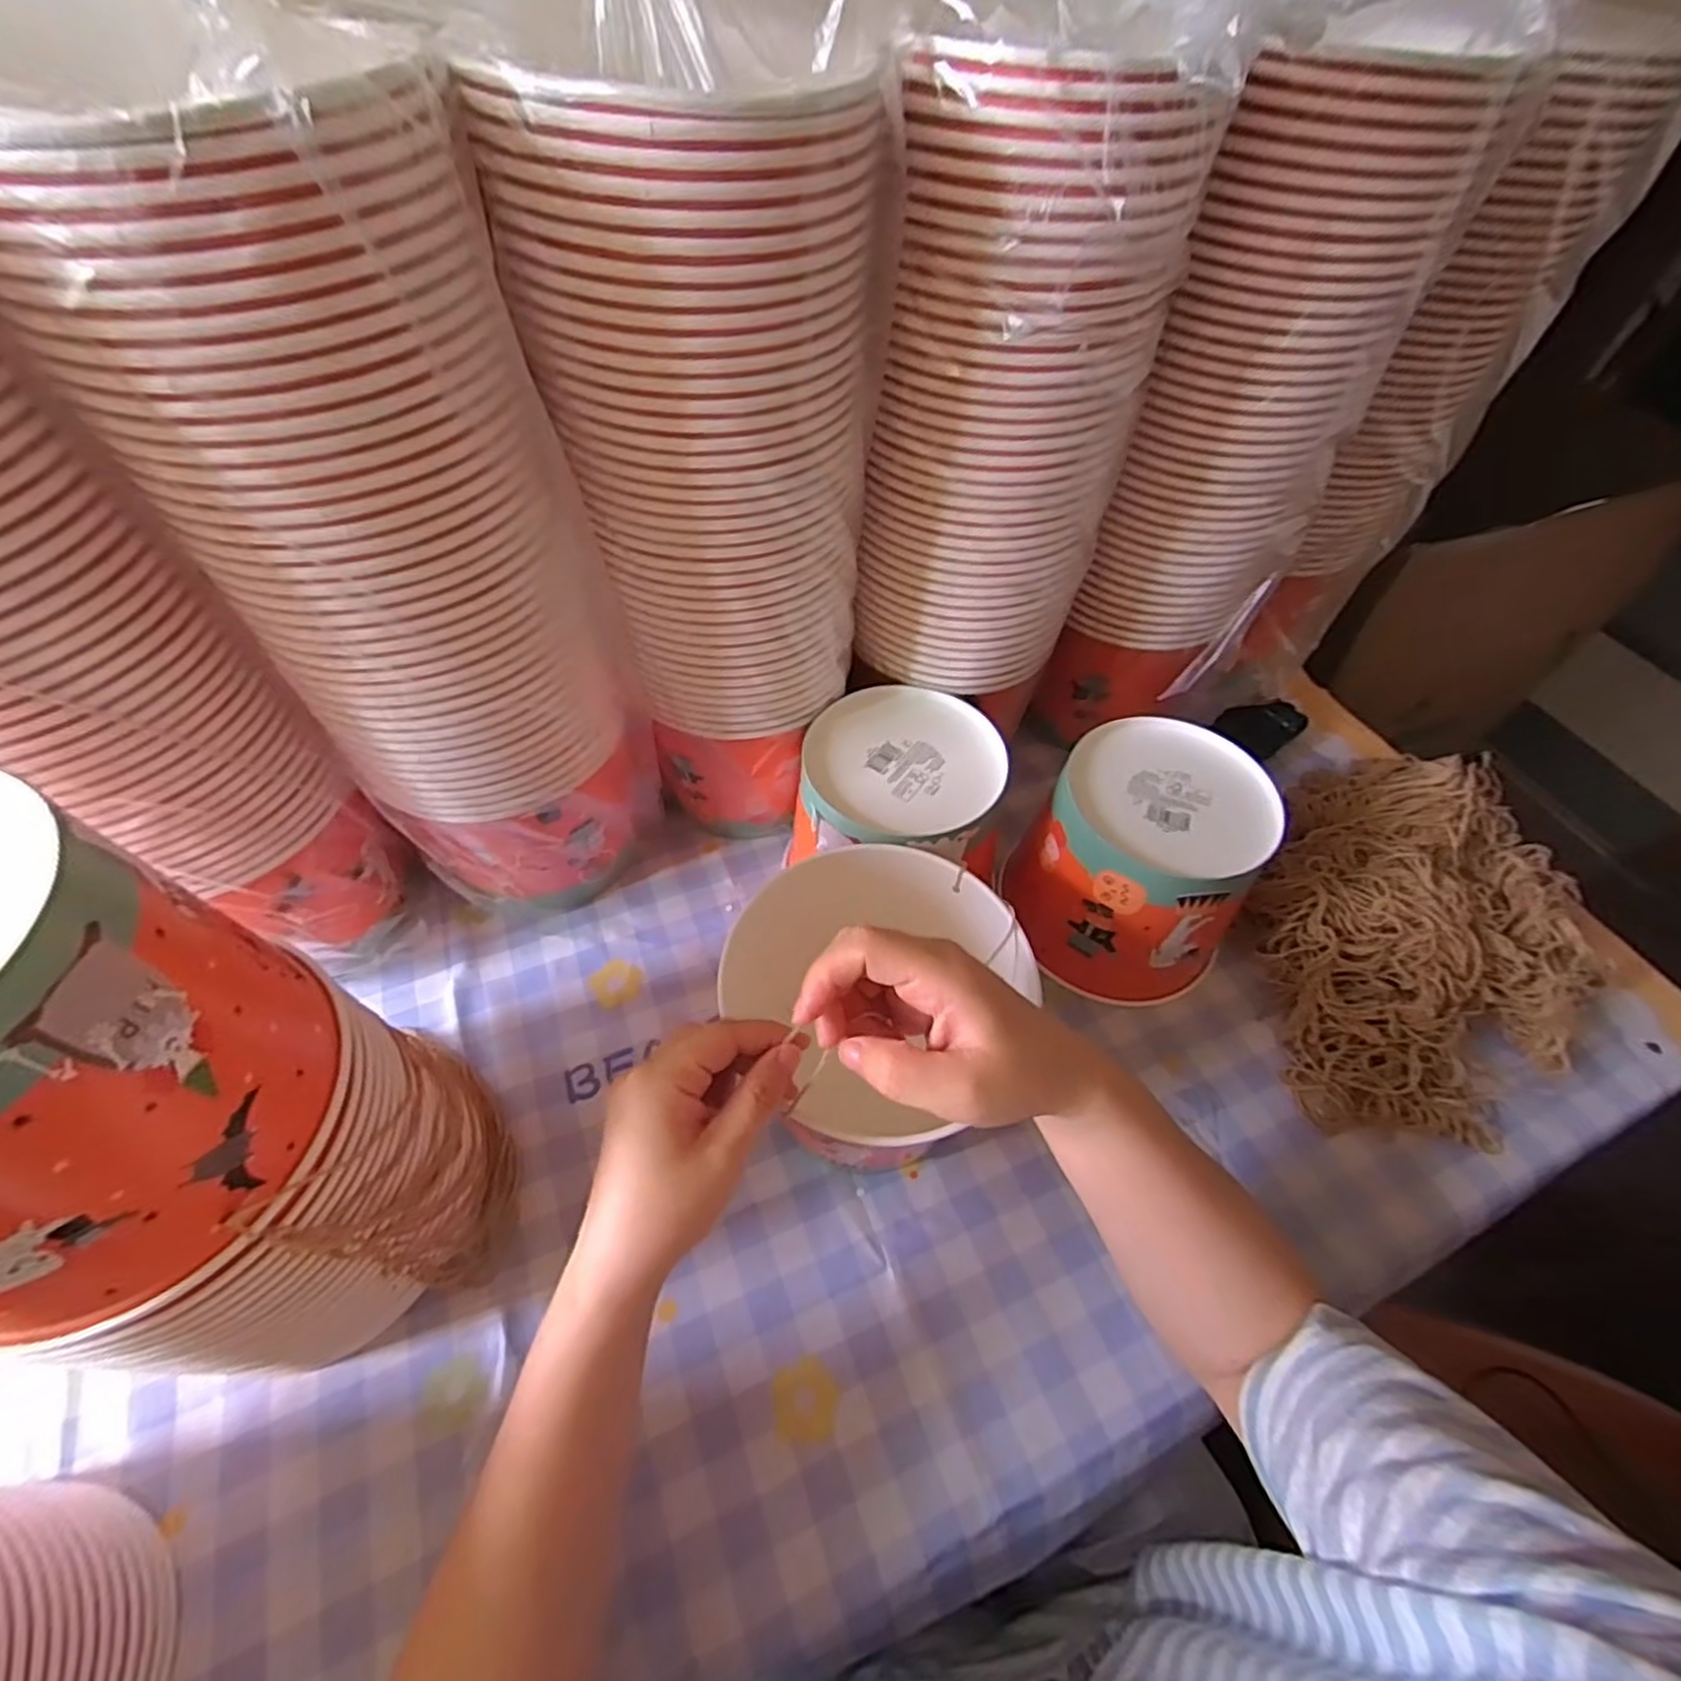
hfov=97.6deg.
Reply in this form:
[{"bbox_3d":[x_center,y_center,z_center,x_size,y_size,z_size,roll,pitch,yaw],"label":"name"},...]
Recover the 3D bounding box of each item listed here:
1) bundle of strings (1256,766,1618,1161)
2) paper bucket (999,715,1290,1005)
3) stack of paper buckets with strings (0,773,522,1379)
[{"bbox_3d":[0.407,0.059,0.513,0.209,0.065,0.320,28,58,17],"label":"bundle of strings"},{"bbox_3d":[0.201,0.019,0.497,0.134,0.136,0.138,1,55,-1],"label":"paper bucket"},{"bbox_3d":[-0.265,0.122,0.302,0.145,0.291,0.142,-1,55,-3],"label":"stack of paper buckets with strings"}]

